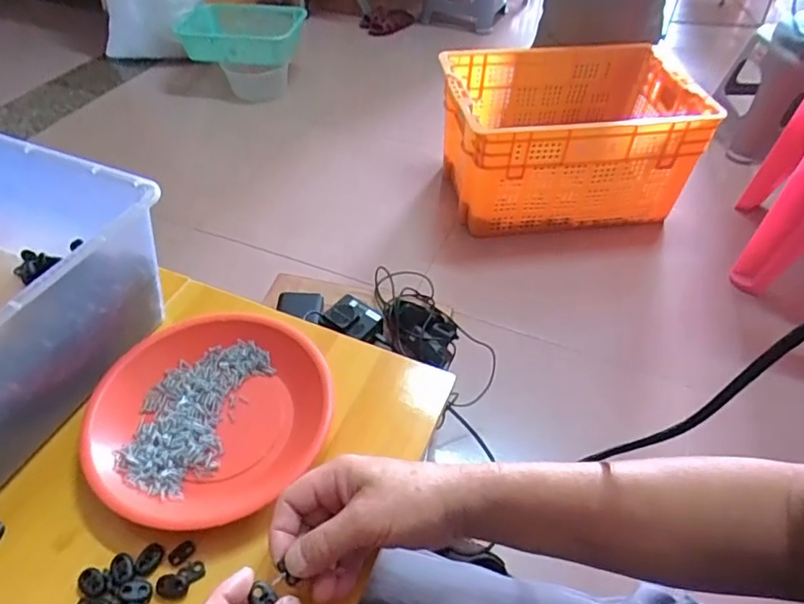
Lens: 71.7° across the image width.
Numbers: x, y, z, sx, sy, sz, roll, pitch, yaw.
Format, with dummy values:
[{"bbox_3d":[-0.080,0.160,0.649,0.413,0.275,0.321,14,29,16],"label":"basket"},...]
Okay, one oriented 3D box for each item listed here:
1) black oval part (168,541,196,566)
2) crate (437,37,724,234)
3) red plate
[{"bbox_3d":[-0.159,0.180,0.401,0.012,0.004,0.019,33,54,25],"label":"black oval part"},{"bbox_3d":[0.409,-0.425,1.422,0.604,0.290,0.399,-9,48,-10],"label":"crate"},{"bbox_3d":[-0.156,0.093,0.459,0.189,0.032,0.174,1,47,-1],"label":"red plate"}]

